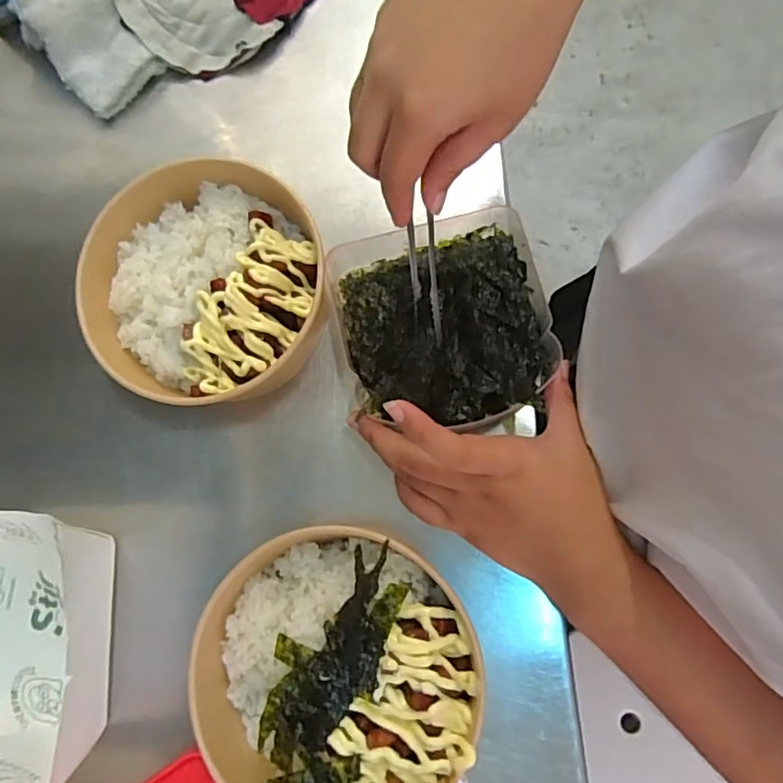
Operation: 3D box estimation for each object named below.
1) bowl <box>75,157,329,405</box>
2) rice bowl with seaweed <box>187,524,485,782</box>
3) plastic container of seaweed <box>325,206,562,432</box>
[{"bbox_3d":[-0.109,-0.060,0.342,0.136,0.052,0.139,-1,79,6],"label":"bowl"},{"bbox_3d":[-0.029,0.143,0.300,0.140,0.059,0.136,-1,79,6],"label":"rice bowl with seaweed"},{"bbox_3d":[0.030,-0.042,0.343,0.122,0.042,0.128,-12,80,-2],"label":"plastic container of seaweed"}]

